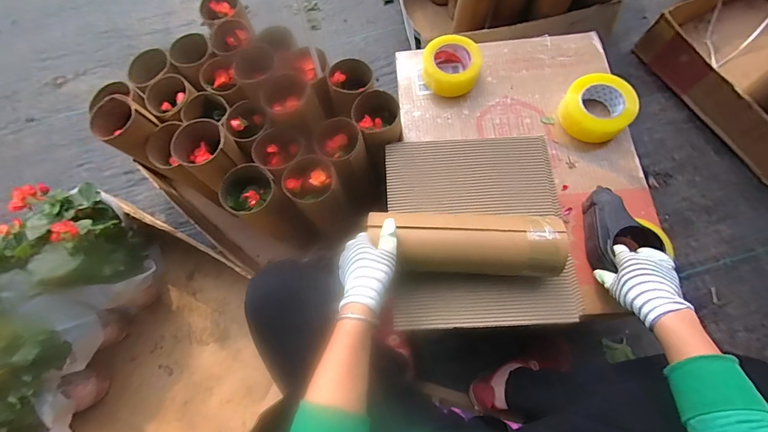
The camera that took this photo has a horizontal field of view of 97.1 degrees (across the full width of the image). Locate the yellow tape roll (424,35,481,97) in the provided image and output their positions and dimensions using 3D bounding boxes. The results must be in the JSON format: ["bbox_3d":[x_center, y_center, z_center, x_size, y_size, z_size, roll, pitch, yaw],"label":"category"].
[{"bbox_3d":[0.147,-0.323,0.736,0.122,0.067,0.117,-1,73,2],"label":"yellow tape roll"}]

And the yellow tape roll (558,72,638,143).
[{"bbox_3d":[0.440,-0.225,0.703,0.130,0.068,0.122,-1,73,2],"label":"yellow tape roll"}]

